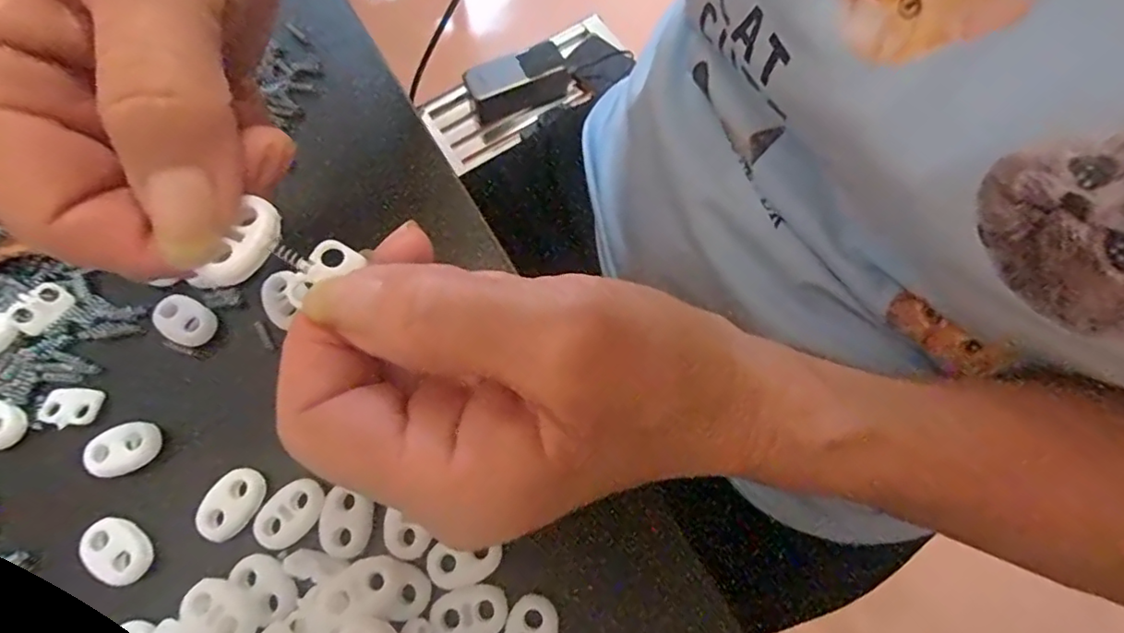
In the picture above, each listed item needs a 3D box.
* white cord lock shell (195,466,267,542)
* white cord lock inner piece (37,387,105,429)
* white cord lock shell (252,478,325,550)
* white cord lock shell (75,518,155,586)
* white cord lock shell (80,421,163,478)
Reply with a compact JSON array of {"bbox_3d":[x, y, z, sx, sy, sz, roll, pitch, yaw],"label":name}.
[{"bbox_3d":[-0.104,0.059,0.177,0.016,0.004,0.022,38,75,13],"label":"white cord lock shell"},{"bbox_3d":[-0.168,0.030,0.191,0.019,0.004,0.013,5,70,3],"label":"white cord lock inner piece"},{"bbox_3d":[-0.085,0.060,0.173,0.022,0.004,0.015,-42,75,-13],"label":"white cord lock shell"},{"bbox_3d":[-0.138,0.072,0.175,0.022,0.005,0.015,30,74,11],"label":"white cord lock shell"},{"bbox_3d":[-0.144,0.044,0.186,0.021,0.006,0.016,-24,72,-7],"label":"white cord lock shell"}]

